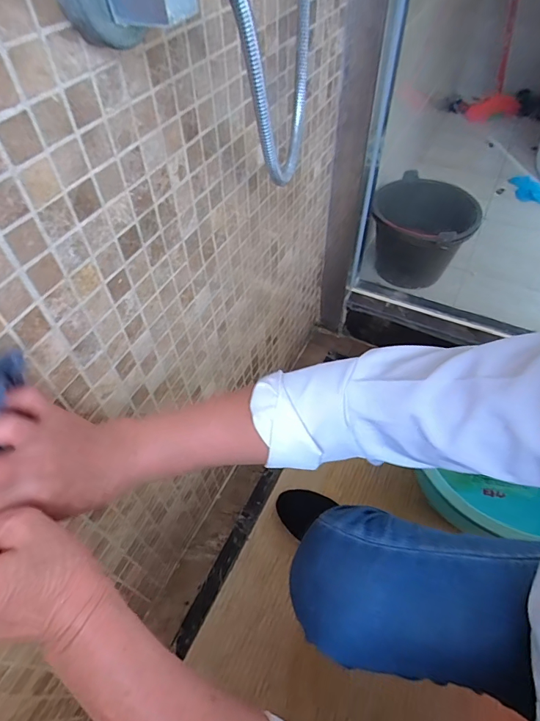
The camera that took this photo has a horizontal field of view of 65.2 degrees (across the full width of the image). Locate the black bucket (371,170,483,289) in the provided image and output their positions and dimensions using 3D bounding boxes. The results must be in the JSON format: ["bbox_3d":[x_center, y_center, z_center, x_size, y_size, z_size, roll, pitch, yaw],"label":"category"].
[{"bbox_3d":[0.410,-0.332,1.178,0.251,0.252,0.236,-1,51,1],"label":"black bucket"}]

